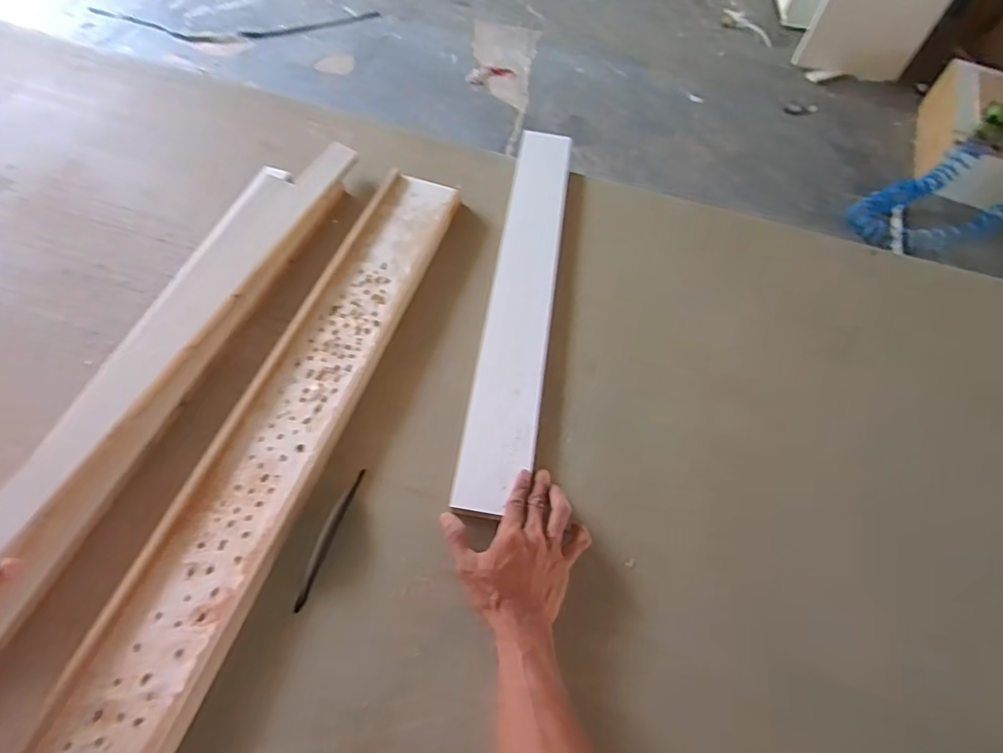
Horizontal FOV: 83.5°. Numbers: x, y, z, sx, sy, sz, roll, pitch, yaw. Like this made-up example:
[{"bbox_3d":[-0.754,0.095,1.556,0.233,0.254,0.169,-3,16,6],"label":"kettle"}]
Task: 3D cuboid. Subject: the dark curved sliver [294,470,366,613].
[{"bbox_3d":[-0.184,0.167,0.597,0.012,0.017,0.155,15,57,6],"label":"dark curved sliver"}]

